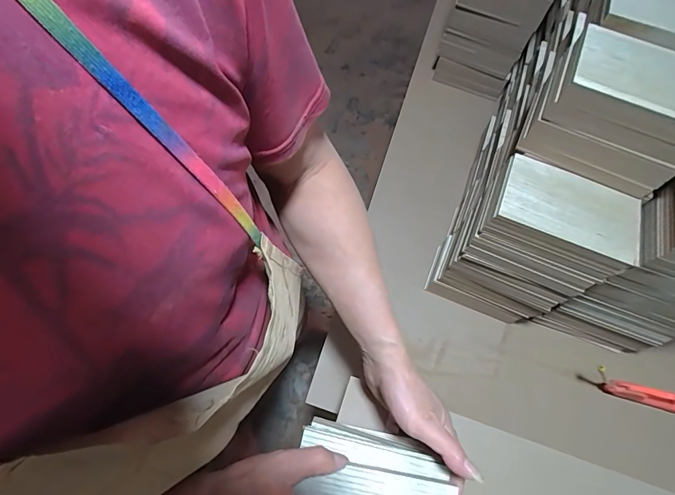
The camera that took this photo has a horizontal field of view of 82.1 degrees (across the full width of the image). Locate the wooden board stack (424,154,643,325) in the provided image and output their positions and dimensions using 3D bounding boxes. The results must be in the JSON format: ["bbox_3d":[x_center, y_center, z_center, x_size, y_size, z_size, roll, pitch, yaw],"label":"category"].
[{"bbox_3d":[0.269,0.007,0.589,0.163,0.279,0.106,23,68,7],"label":"wooden board stack"}]

